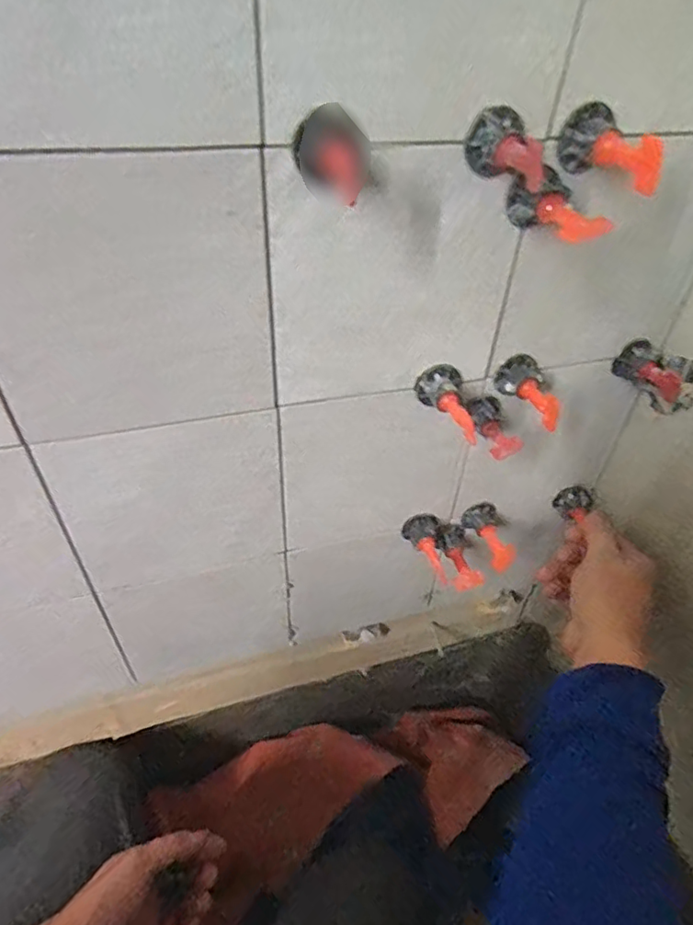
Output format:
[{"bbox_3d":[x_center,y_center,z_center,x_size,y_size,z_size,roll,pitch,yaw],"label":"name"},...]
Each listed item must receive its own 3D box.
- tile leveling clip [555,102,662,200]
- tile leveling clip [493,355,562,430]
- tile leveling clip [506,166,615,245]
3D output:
[{"bbox_3d":[0.134,-0.159,0.277,0.030,0.029,0.051,-8,44,-12],"label":"tile leveling clip"},{"bbox_3d":[0.126,-0.049,0.375,0.030,0.024,0.052,-2,43,-7],"label":"tile leveling clip"},{"bbox_3d":[0.115,-0.133,0.291,0.031,0.029,0.056,-13,45,-18],"label":"tile leveling clip"}]

